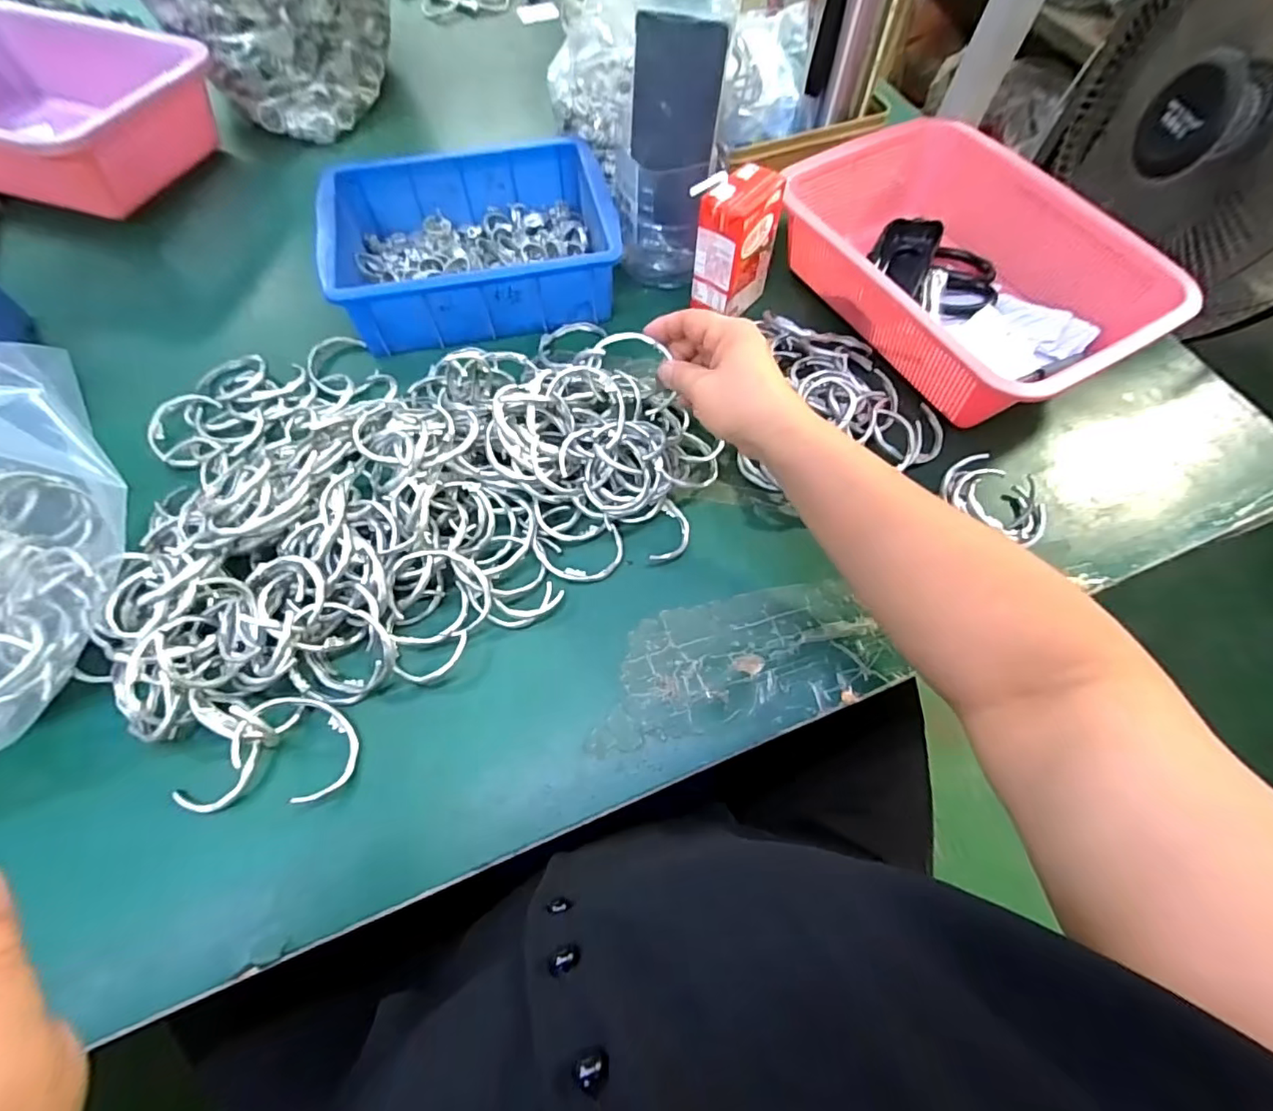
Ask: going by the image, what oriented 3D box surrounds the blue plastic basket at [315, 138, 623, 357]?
[{"bbox_3d":[-0.146,-0.285,0.508,0.237,0.069,0.169,-11,65,-7],"label":"blue plastic basket"}]

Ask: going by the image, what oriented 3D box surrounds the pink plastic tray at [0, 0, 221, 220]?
[{"bbox_3d":[-0.611,-0.457,0.569,0.296,0.085,0.221,13,64,4],"label":"pink plastic tray"}]

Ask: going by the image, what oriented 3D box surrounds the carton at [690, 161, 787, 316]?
[{"bbox_3d":[0.084,-0.265,0.480,0.074,0.108,0.043,-40,72,-19],"label":"carton"}]

